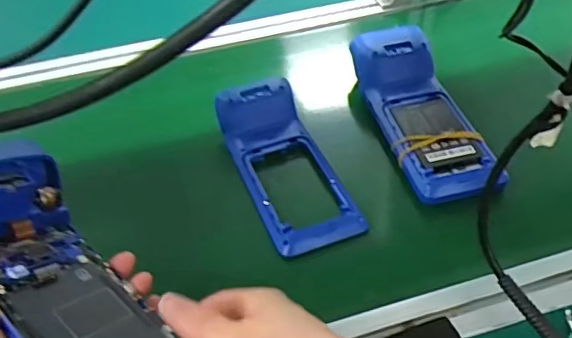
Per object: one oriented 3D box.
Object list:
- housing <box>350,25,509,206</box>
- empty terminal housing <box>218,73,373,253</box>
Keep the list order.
[{"bbox_3d":[0.132,-0.064,0.551,0.082,0.052,0.219,-11,45,-7],"label":"housing"},{"bbox_3d":[-0.004,-0.012,0.523,0.082,0.038,0.215,-17,46,-13],"label":"empty terminal housing"}]

